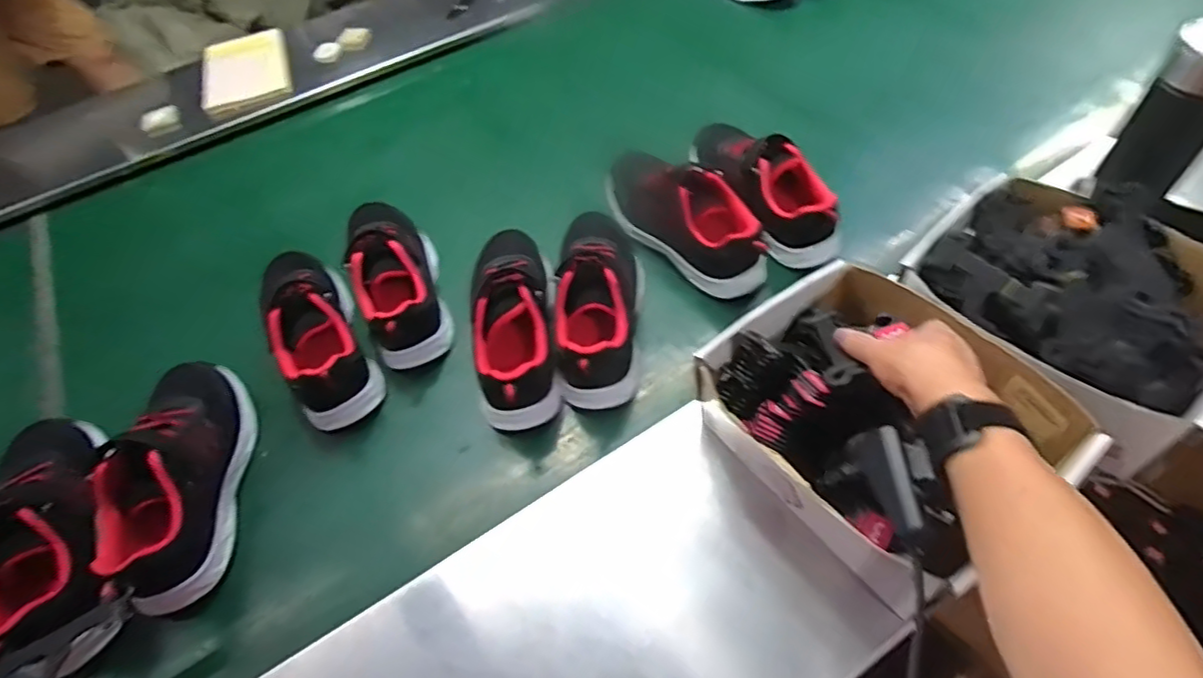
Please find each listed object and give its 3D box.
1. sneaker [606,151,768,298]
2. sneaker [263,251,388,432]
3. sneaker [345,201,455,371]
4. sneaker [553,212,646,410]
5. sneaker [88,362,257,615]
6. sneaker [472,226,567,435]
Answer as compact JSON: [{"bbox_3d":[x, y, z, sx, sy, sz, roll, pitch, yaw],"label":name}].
[{"bbox_3d":[0.086,-0.139,0.700,0.228,0.084,0.087,35,63,27],"label":"sneaker"},{"bbox_3d":[-0.301,-0.018,0.650,0.075,0.084,0.223,-27,55,-14],"label":"sneaker"},{"bbox_3d":[-0.235,-0.078,0.685,0.089,0.085,0.225,-19,53,-8],"label":"sneaker"},{"bbox_3d":[-0.003,-0.047,0.637,0.088,0.076,0.222,-2,53,4],"label":"sneaker"},{"bbox_3d":[-0.384,0.119,0.551,0.084,0.083,0.239,-11,53,-2],"label":"sneaker"},{"bbox_3d":[-0.095,-0.025,0.629,0.082,0.079,0.237,-11,53,-2],"label":"sneaker"}]

